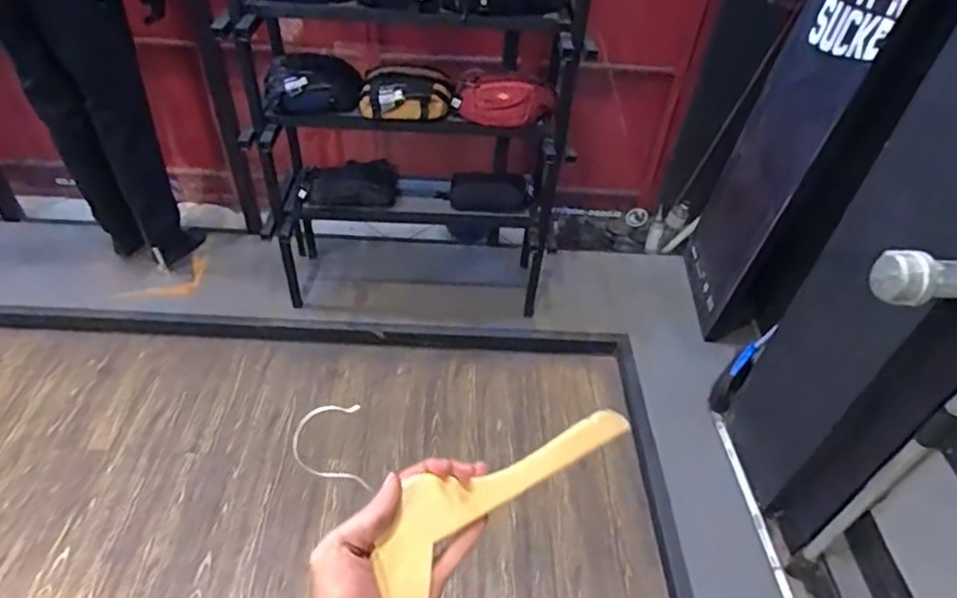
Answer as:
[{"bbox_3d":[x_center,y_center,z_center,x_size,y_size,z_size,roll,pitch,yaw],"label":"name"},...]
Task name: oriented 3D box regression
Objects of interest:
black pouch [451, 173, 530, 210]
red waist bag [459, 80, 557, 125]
[{"bbox_3d":[0.035,-0.340,1.877,0.255,0.114,0.095,2,44,-2],"label":"black pouch"},{"bbox_3d":[0.079,-0.544,1.635,0.258,0.116,0.095,9,44,4],"label":"red waist bag"}]

